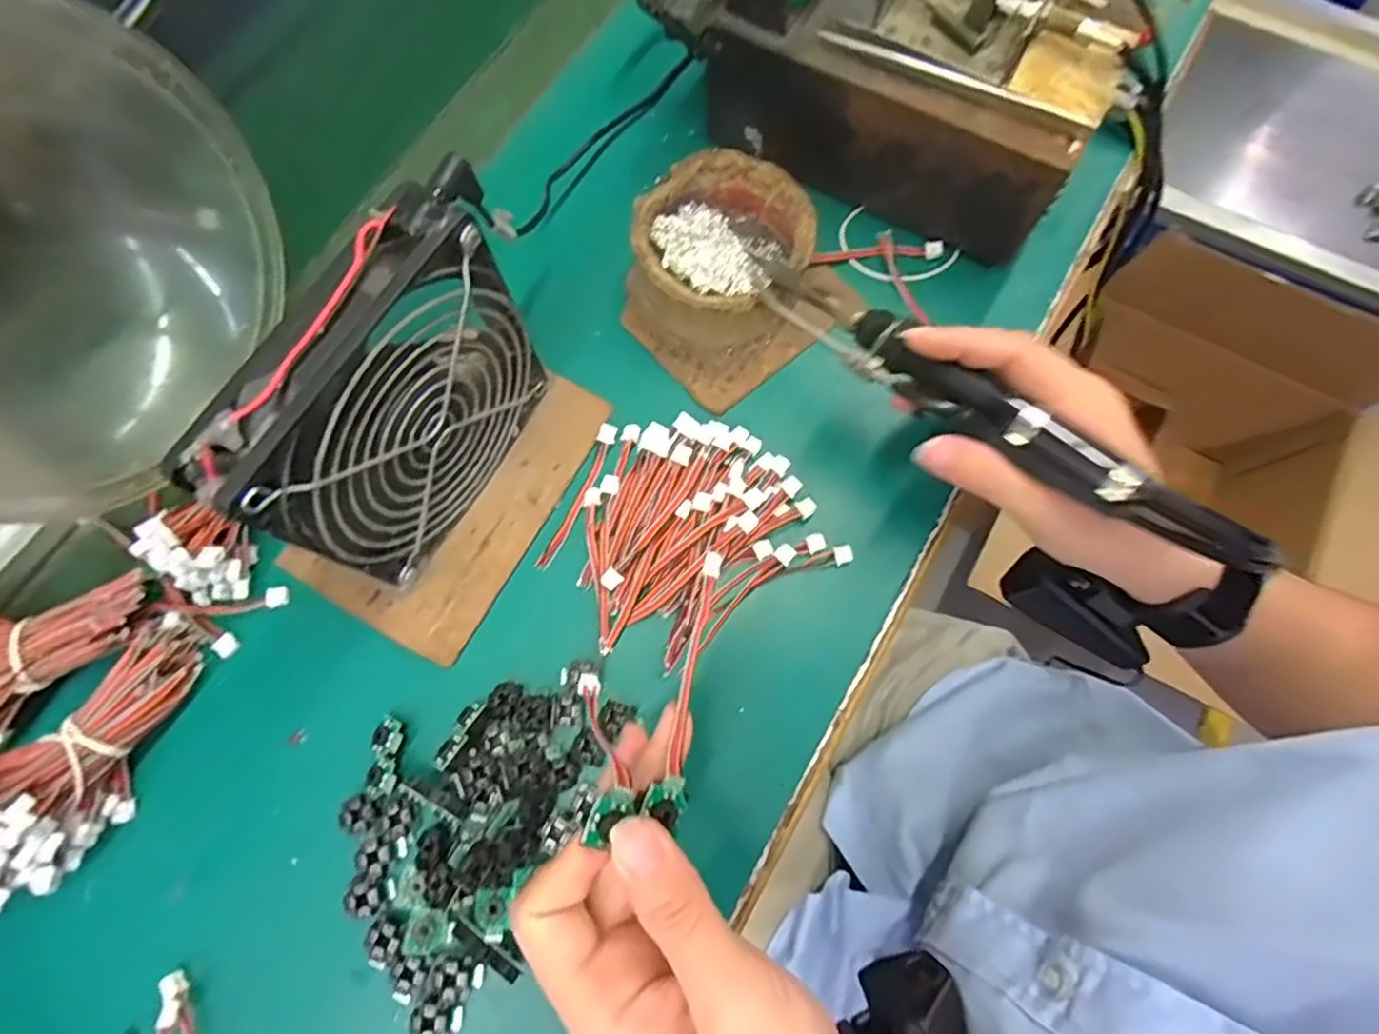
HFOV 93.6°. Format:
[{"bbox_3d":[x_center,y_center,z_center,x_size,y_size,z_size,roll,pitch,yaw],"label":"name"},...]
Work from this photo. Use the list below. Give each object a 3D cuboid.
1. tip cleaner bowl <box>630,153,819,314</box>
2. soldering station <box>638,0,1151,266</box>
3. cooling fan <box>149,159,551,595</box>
[{"bbox_3d":[0.016,-0.130,0.319,0.081,0.041,0.080,0,75,-1],"label":"tip cleaner bowl"},{"bbox_3d":[0.092,-0.238,0.307,0.219,0.141,0.109,29,77,6],"label":"soldering station"},{"bbox_3d":[-0.105,-0.041,0.249,0.031,0.126,0.123,30,77,7],"label":"cooling fan"}]

